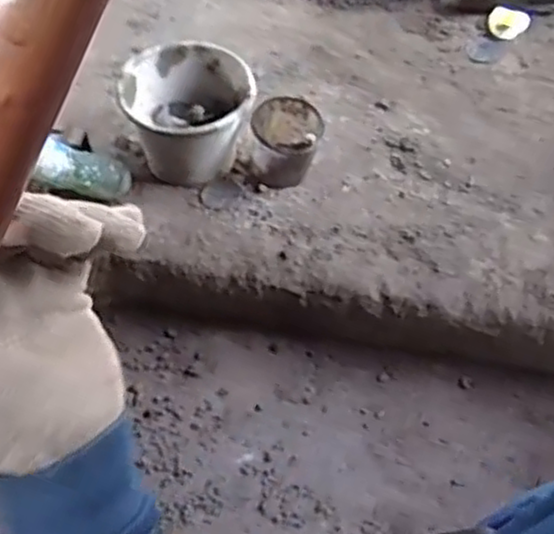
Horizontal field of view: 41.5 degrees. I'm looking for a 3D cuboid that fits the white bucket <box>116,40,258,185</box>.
[{"bbox_3d":[-0.179,-0.322,1.519,0.256,0.194,0.263,1,55,-2],"label":"white bucket"}]

